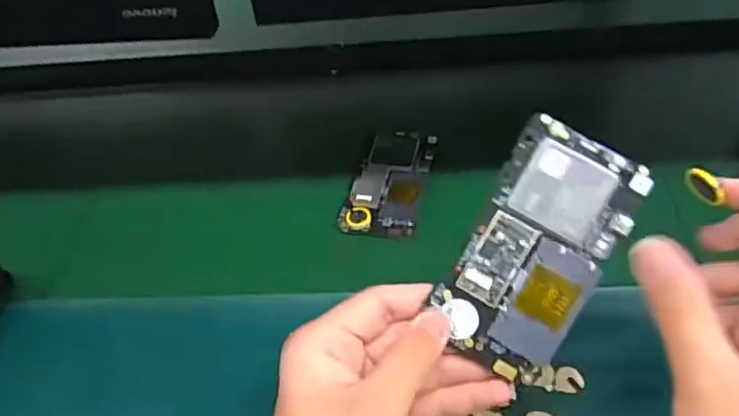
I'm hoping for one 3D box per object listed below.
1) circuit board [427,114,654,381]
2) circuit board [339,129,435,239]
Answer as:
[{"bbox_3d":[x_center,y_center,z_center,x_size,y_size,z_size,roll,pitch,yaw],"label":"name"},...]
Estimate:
[{"bbox_3d":[0.083,0.021,0.303,0.065,0.007,0.123,29,91,12],"label":"circuit board"},{"bbox_3d":[0.019,-0.026,0.531,0.059,0.011,0.128,7,48,14],"label":"circuit board"}]

